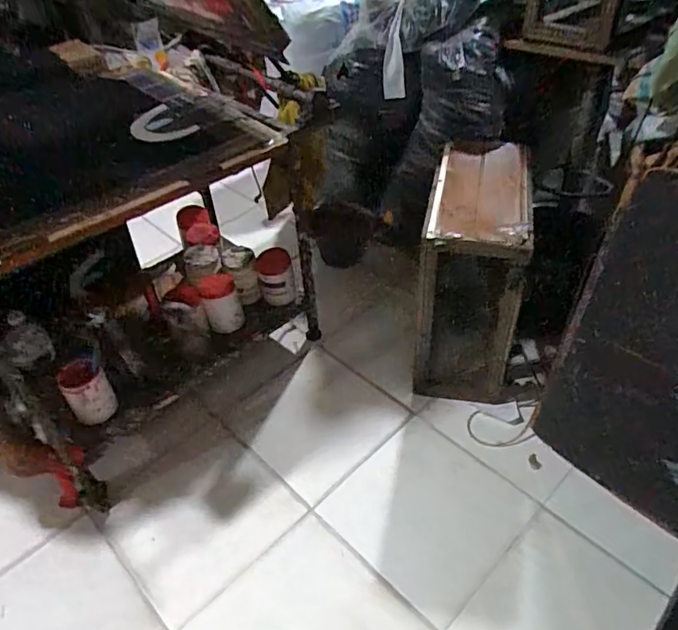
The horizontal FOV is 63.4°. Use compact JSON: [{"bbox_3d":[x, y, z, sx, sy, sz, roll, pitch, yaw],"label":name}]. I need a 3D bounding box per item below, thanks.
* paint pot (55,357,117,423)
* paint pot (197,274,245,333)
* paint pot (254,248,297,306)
[{"bbox_3d":[-0.610,0.196,1.347,0.100,0.155,0.092,-2,43,2],"label":"paint pot"},{"bbox_3d":[-0.343,-0.045,1.578,0.108,0.113,0.116,-17,45,-14],"label":"paint pot"},{"bbox_3d":[-0.187,-0.112,1.630,0.103,0.138,0.094,-2,43,2],"label":"paint pot"}]

